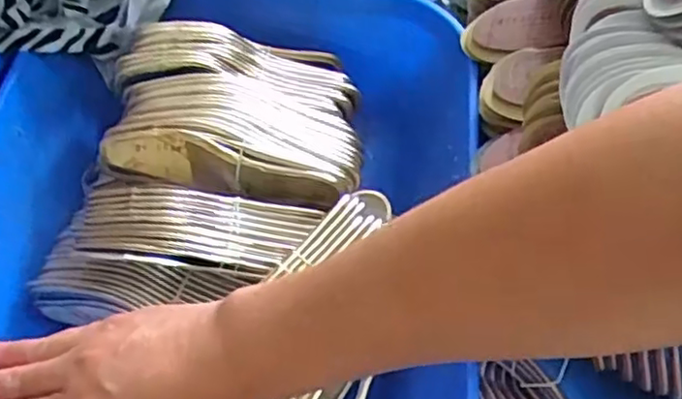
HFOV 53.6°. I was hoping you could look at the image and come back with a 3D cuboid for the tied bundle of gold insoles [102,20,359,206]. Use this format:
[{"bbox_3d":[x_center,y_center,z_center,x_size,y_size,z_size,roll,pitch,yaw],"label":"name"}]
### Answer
[{"bbox_3d":[-0.107,-0.116,0.760,0.256,0.082,0.204,7,59,3],"label":"tied bundle of gold insoles"}]

